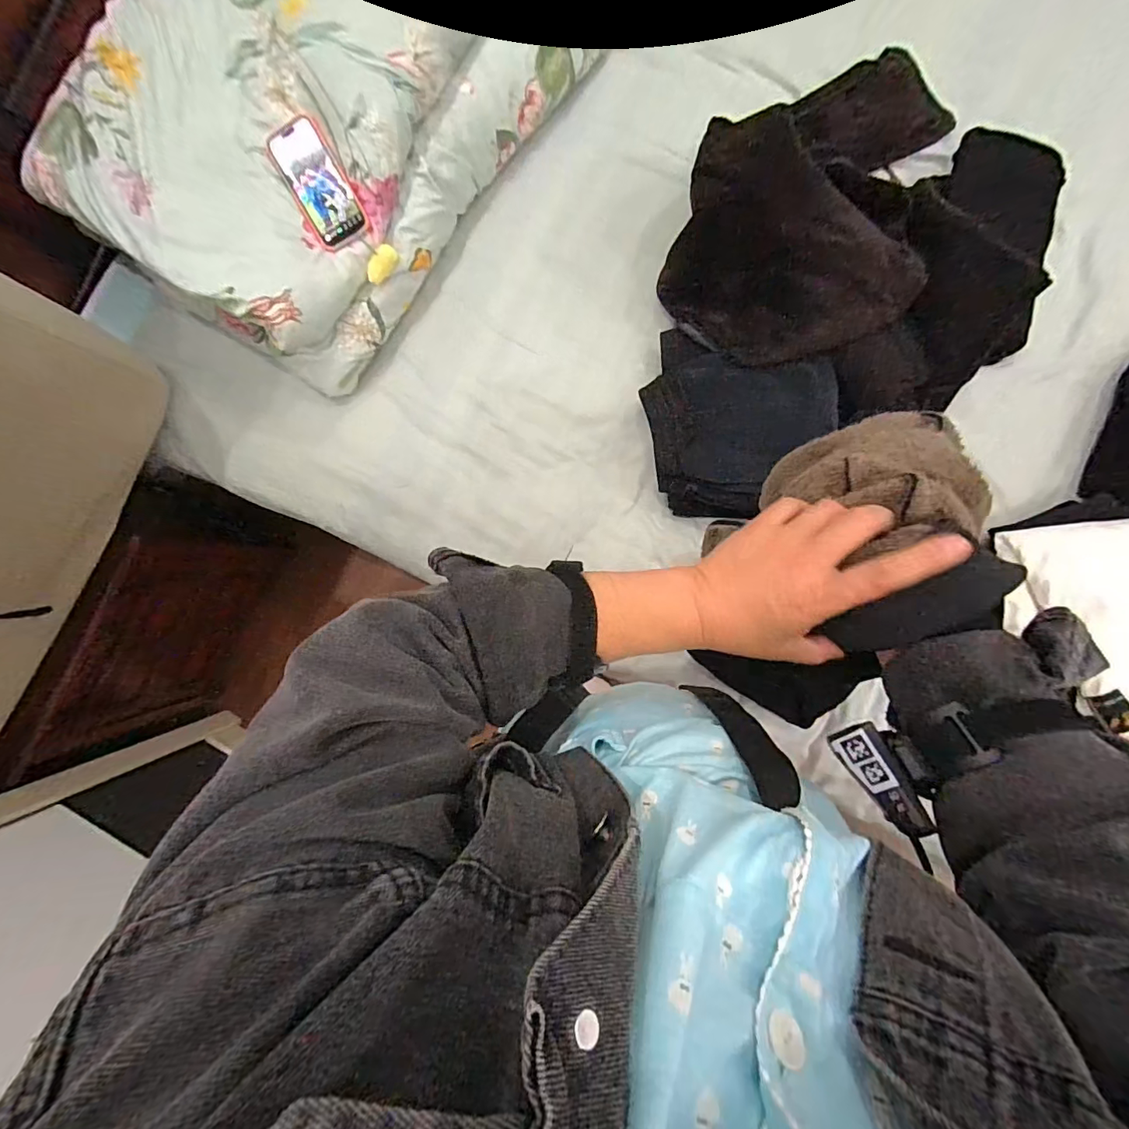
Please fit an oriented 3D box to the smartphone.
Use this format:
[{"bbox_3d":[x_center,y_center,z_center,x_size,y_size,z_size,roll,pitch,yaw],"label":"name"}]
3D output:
[{"bbox_3d":[-0.344,-0.531,0.684,0.079,0.012,0.150,-28,110,0],"label":"smartphone"}]

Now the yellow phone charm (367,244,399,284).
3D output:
[{"bbox_3d":[-0.276,-0.452,0.737,0.016,0.035,0.057,32,87,32],"label":"yellow phone charm"}]

